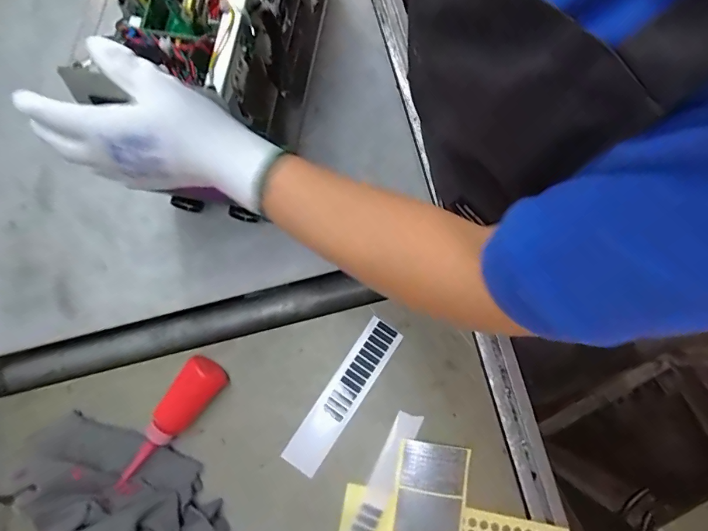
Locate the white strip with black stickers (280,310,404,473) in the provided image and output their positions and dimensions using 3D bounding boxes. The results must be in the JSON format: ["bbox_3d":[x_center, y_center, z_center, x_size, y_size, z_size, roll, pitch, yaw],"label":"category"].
[{"bbox_3d":[-0.013,0.156,0.509,0.045,0.004,0.199,34,83,3],"label":"white strip with black stickers"}]

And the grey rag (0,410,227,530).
[{"bbox_3d":[-0.265,0.264,0.457,0.244,0.069,0.134,25,81,4],"label":"grey rag"}]

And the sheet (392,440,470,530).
[{"bbox_3d":[0.085,0.292,0.481,0.078,0.007,0.163,9,81,1],"label":"sheet"}]

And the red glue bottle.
[{"bbox_3d":[-0.218,0.177,0.488,0.052,0.038,0.169,42,83,6],"label":"red glue bottle"}]

